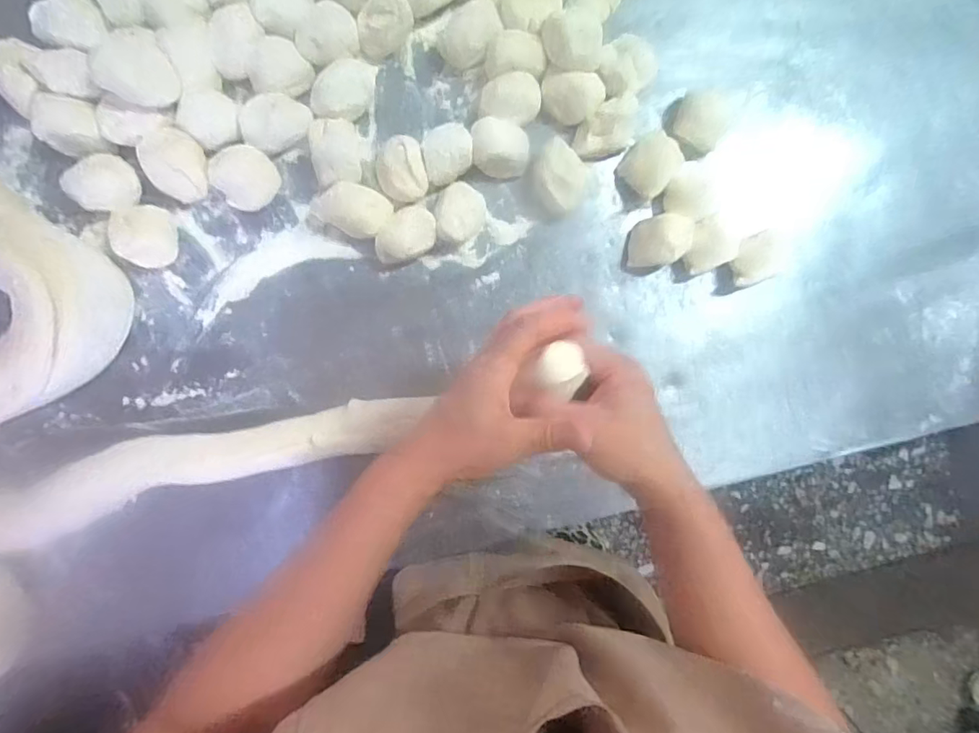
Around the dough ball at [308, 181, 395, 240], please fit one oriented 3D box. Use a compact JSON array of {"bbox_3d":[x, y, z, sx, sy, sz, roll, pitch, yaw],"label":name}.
[{"bbox_3d":[-0.122,-0.139,0.468,0.067,0.029,0.041,20,93,-7],"label":"dough ball"}]

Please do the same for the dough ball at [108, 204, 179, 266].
[{"bbox_3d":[-0.292,-0.111,0.450,0.044,0.028,0.050,9,94,-6],"label":"dough ball"}]

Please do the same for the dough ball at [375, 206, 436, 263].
[{"bbox_3d":[-0.074,-0.115,0.471,0.057,0.035,0.037,-33,97,-2],"label":"dough ball"}]

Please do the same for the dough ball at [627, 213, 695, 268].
[{"bbox_3d":[0.158,-0.116,0.493,0.049,0.041,0.047,-1,95,-6],"label":"dough ball"}]

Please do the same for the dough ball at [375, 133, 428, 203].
[{"bbox_3d":[-0.077,-0.172,0.468,0.041,0.030,0.054,-14,96,-4],"label":"dough ball"}]

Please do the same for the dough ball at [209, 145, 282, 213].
[{"bbox_3d":[-0.213,-0.165,0.461,0.051,0.029,0.051,-1,95,-6],"label":"dough ball"}]

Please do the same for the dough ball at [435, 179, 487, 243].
[{"bbox_3d":[-0.027,-0.136,0.472,0.041,0.034,0.050,30,92,-7],"label":"dough ball"}]

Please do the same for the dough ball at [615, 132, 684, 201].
[{"bbox_3d":[0.149,-0.187,0.490,0.046,0.031,0.055,42,90,-8],"label":"dough ball"}]

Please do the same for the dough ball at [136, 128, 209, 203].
[{"bbox_3d":[-0.261,-0.168,0.443,0.051,0.031,0.048,-1,95,-6],"label":"dough ball"}]

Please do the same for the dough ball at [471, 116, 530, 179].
[{"bbox_3d":[0.009,-0.195,0.475,0.052,0.034,0.043,8,94,-6],"label":"dough ball"}]

